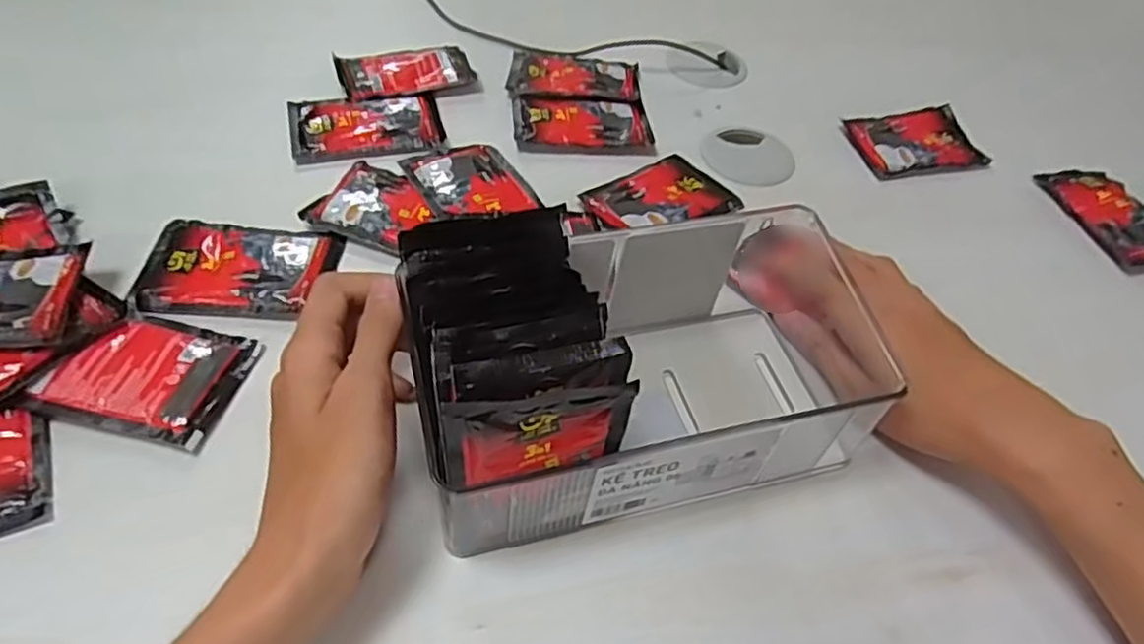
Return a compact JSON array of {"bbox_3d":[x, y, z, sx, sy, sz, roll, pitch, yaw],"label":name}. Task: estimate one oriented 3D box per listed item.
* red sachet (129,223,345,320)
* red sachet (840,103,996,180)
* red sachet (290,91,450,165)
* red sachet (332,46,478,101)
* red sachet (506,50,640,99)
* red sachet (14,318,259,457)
[{"bbox_3d":[-0.186,-0.029,0.395,0.098,0.006,0.068,4,52,-3],"label":"red sachet"},{"bbox_3d":[0.261,-0.137,0.534,0.095,0.009,0.066,-13,54,-15],"label":"red sachet"},{"bbox_3d":[-0.141,-0.135,0.487,0.101,0.007,0.067,-6,53,-10],"label":"red sachet"},{"bbox_3d":[-0.123,-0.189,0.527,0.099,0.004,0.058,-14,55,-16],"label":"red sachet"},{"bbox_3d":[0.002,-0.193,0.549,0.099,0.004,0.068,5,52,-2],"label":"red sachet"},{"bbox_3d":[-0.206,0.024,0.344,0.081,0.007,0.063,13,52,4],"label":"red sachet"}]

